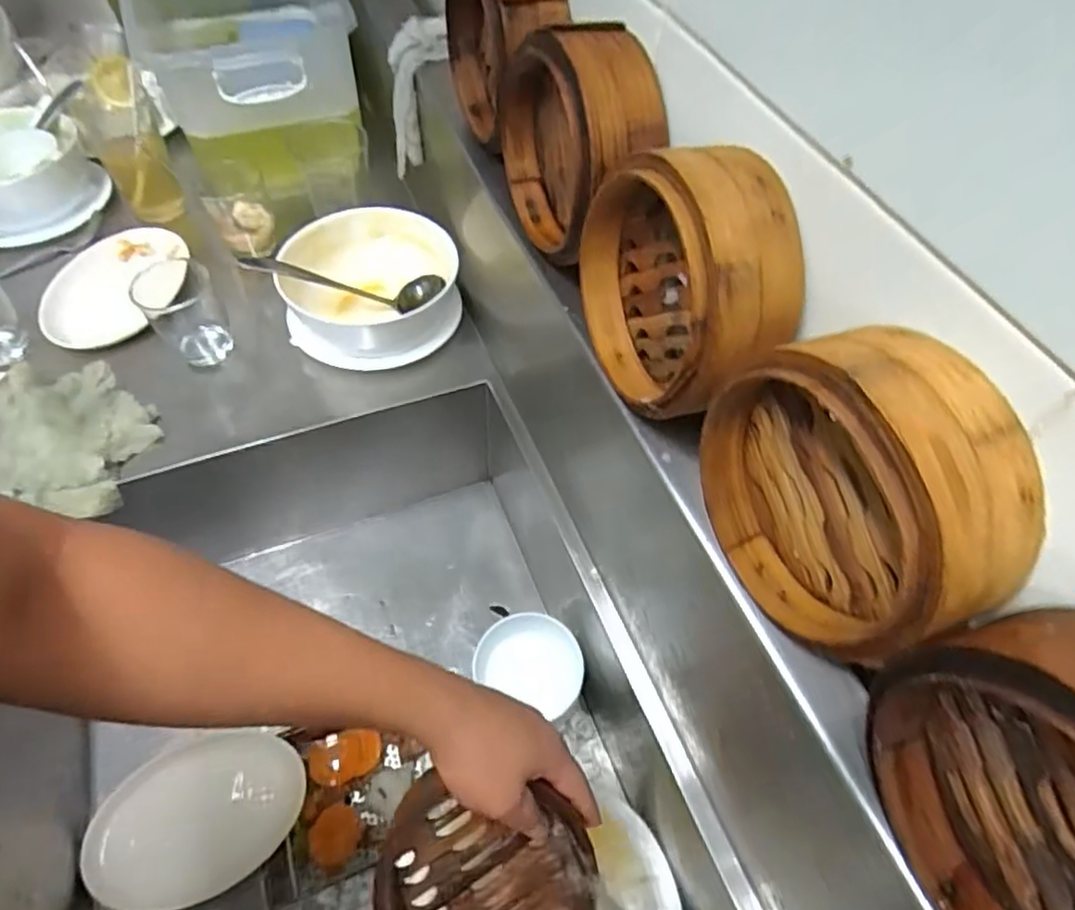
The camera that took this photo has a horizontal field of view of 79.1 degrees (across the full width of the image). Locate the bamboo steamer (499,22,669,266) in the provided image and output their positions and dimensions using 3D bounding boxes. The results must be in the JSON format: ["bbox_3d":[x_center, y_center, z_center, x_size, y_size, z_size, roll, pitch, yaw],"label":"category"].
[{"bbox_3d":[0.027,-0.221,0.458,0.067,0.134,0.144,-17,59,-15],"label":"bamboo steamer"}]

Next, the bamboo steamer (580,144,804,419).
[{"bbox_3d":[0.083,-0.097,0.375,0.075,0.142,0.139,-11,57,-11],"label":"bamboo steamer"}]

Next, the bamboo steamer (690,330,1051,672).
[{"bbox_3d":[0.140,0.018,0.301,0.063,0.136,0.143,-19,59,-15],"label":"bamboo steamer"}]

